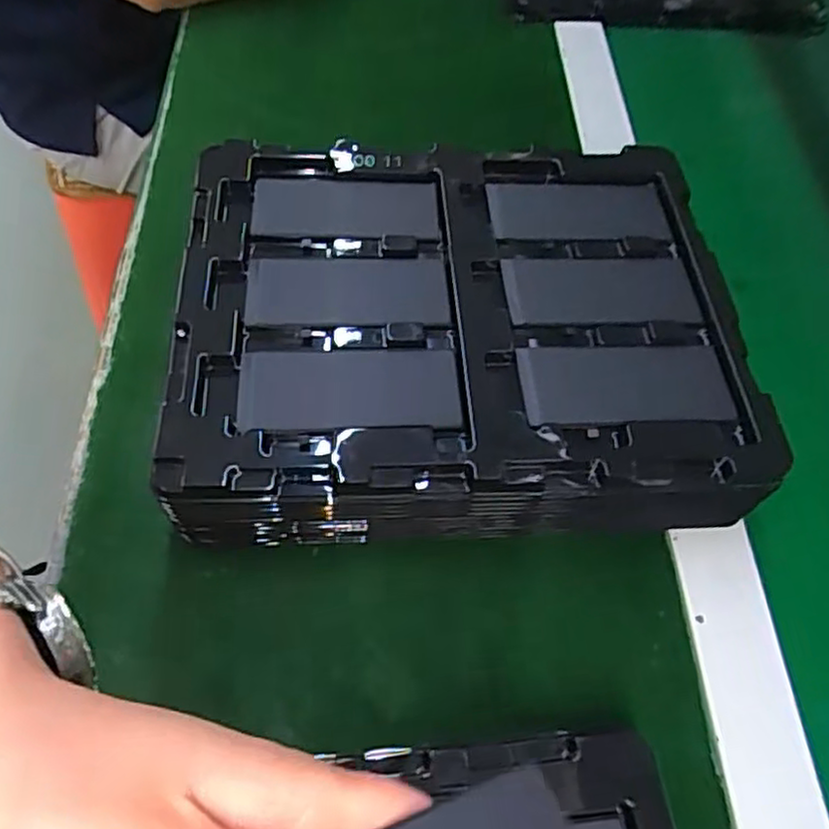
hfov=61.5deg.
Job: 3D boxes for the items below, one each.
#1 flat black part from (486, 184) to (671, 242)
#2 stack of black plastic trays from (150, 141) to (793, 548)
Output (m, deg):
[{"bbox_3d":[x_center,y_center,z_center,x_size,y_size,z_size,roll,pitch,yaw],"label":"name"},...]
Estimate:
[{"bbox_3d":[0.091,-0.115,0.394,0.097,0.011,0.048,0,60,-4],"label":"flat black part"},{"bbox_3d":[0.023,-0.049,0.365,0.276,0.056,0.226,1,60,-3],"label":"stack of black plastic trays"}]

